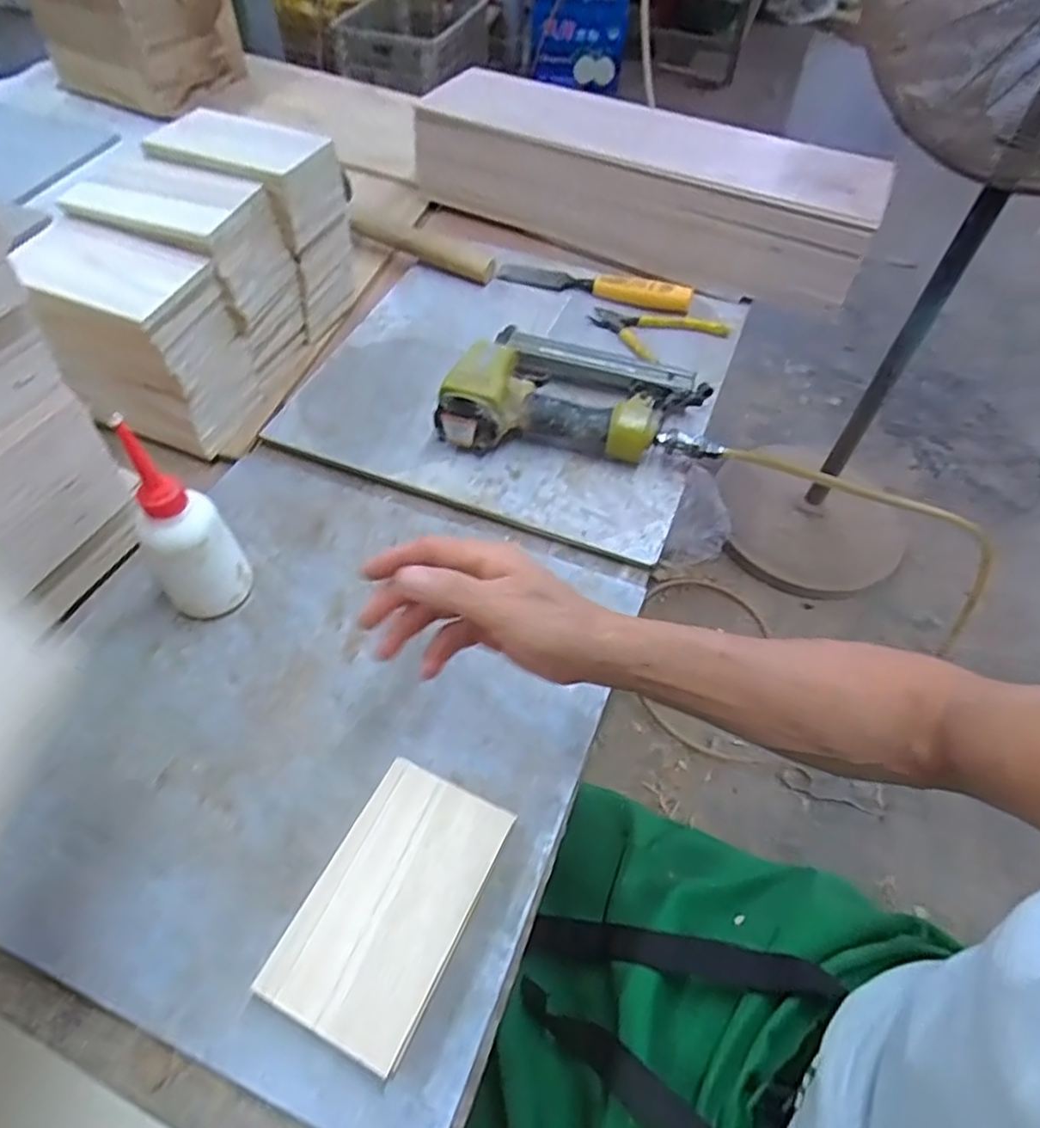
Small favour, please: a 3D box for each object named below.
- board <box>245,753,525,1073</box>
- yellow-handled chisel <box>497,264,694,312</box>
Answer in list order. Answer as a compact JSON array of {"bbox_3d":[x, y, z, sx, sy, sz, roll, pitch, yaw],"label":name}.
[{"bbox_3d":[-0.077,0.201,0.408,0.091,0.010,0.150,21,50,15],"label":"board"},{"bbox_3d":[0.085,-0.331,0.788,0.230,0.025,0.031,14,55,8],"label":"yellow-handled chisel"}]

